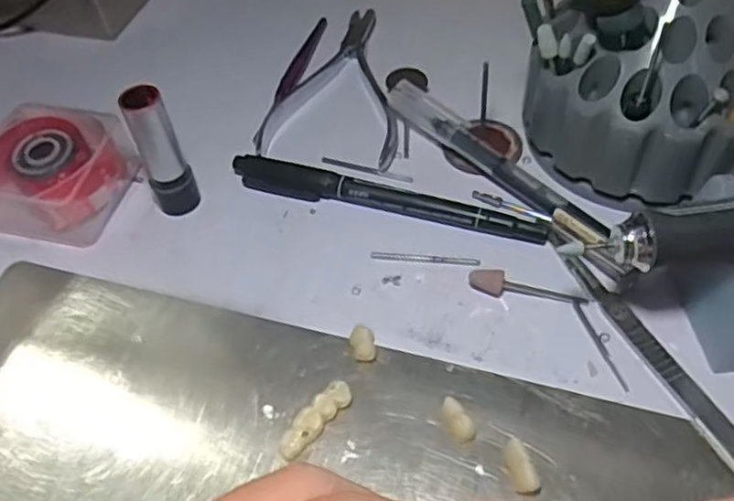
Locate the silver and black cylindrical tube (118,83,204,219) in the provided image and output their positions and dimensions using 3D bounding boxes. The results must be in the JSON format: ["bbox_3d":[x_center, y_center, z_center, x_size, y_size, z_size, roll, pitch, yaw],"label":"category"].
[{"bbox_3d":[-0.085,-0.039,0.284,0.018,0.061,0.014,-21,54,-12],"label":"silver and black cylindrical tube"}]

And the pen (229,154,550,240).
[{"bbox_3d":[0.006,-0.022,0.293,0.140,0.010,0.013,15,55,15],"label":"pen"}]

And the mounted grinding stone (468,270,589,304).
[{"bbox_3d":[0.061,0.015,0.261,0.045,0.007,0.008,11,54,13],"label":"mounted grinding stone"}]

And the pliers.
[{"bbox_3d":[-0.012,-0.089,0.346,0.064,0.008,0.119,4,53,8],"label":"pliers"}]

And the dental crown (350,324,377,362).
[{"bbox_3d":[-0.001,0.034,0.252,0.009,0.007,0.014,-8,52,-2],"label":"dental crown"}]

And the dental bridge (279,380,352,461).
[{"bbox_3d":[-0.018,0.058,0.233,0.009,0.008,0.031,35,62,27],"label":"dental bridge"}]

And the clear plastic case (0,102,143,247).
[{"bbox_3d":[-0.143,-0.036,0.303,0.063,0.031,0.054,14,55,15],"label":"clear plastic case"}]

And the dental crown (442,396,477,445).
[{"bbox_3d":[0.031,0.057,0.229,0.010,0.006,0.015,-18,53,-10],"label":"dental crown"}]

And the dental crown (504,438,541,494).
[{"bbox_3d":[0.049,0.069,0.218,0.009,0.008,0.016,-16,53,-8],"label":"dental crown"}]

